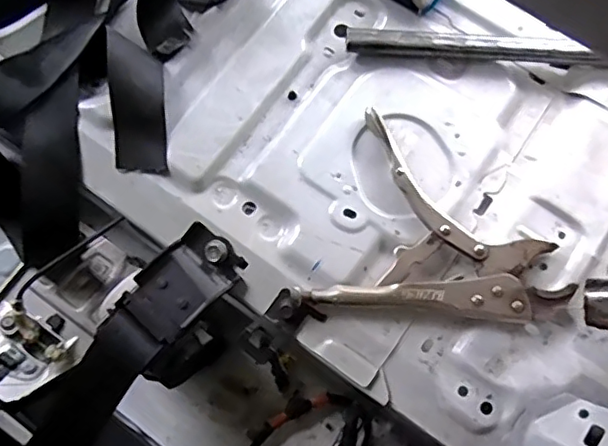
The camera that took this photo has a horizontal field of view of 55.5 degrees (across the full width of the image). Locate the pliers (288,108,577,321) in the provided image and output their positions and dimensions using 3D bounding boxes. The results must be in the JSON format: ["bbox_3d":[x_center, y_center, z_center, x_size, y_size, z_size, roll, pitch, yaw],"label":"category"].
[{"bbox_3d":[0.110,0.018,0.457,0.190,0.014,0.162,24,75,8],"label":"pliers"}]

